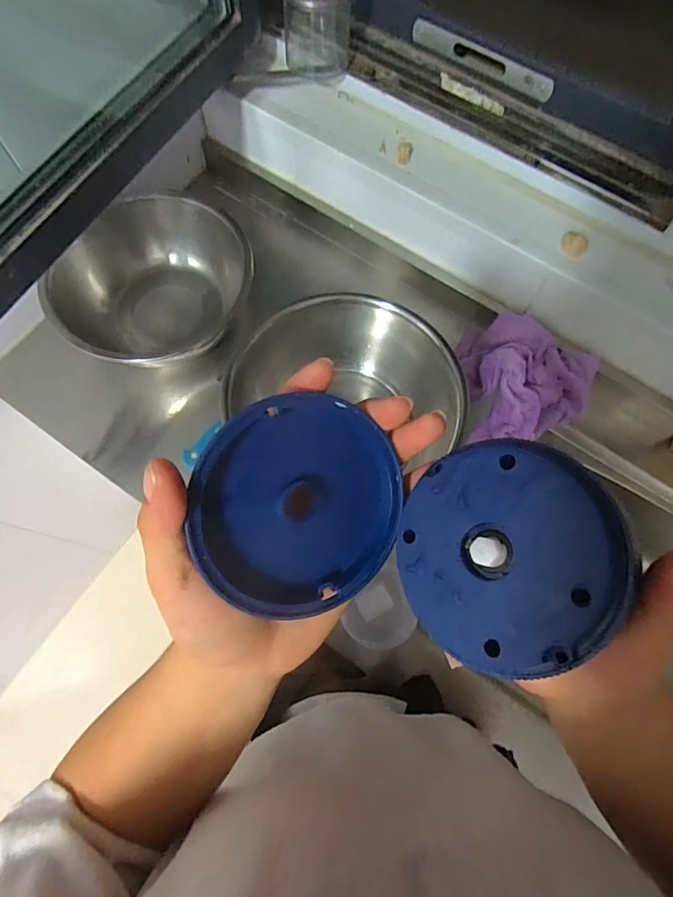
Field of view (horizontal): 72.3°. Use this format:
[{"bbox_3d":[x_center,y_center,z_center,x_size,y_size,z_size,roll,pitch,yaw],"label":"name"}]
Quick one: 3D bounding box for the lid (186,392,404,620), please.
[{"bbox_3d":[-0.014,0.023,0.188,0.089,0.012,0.085,-4,100,-22],"label":"lid"}]

